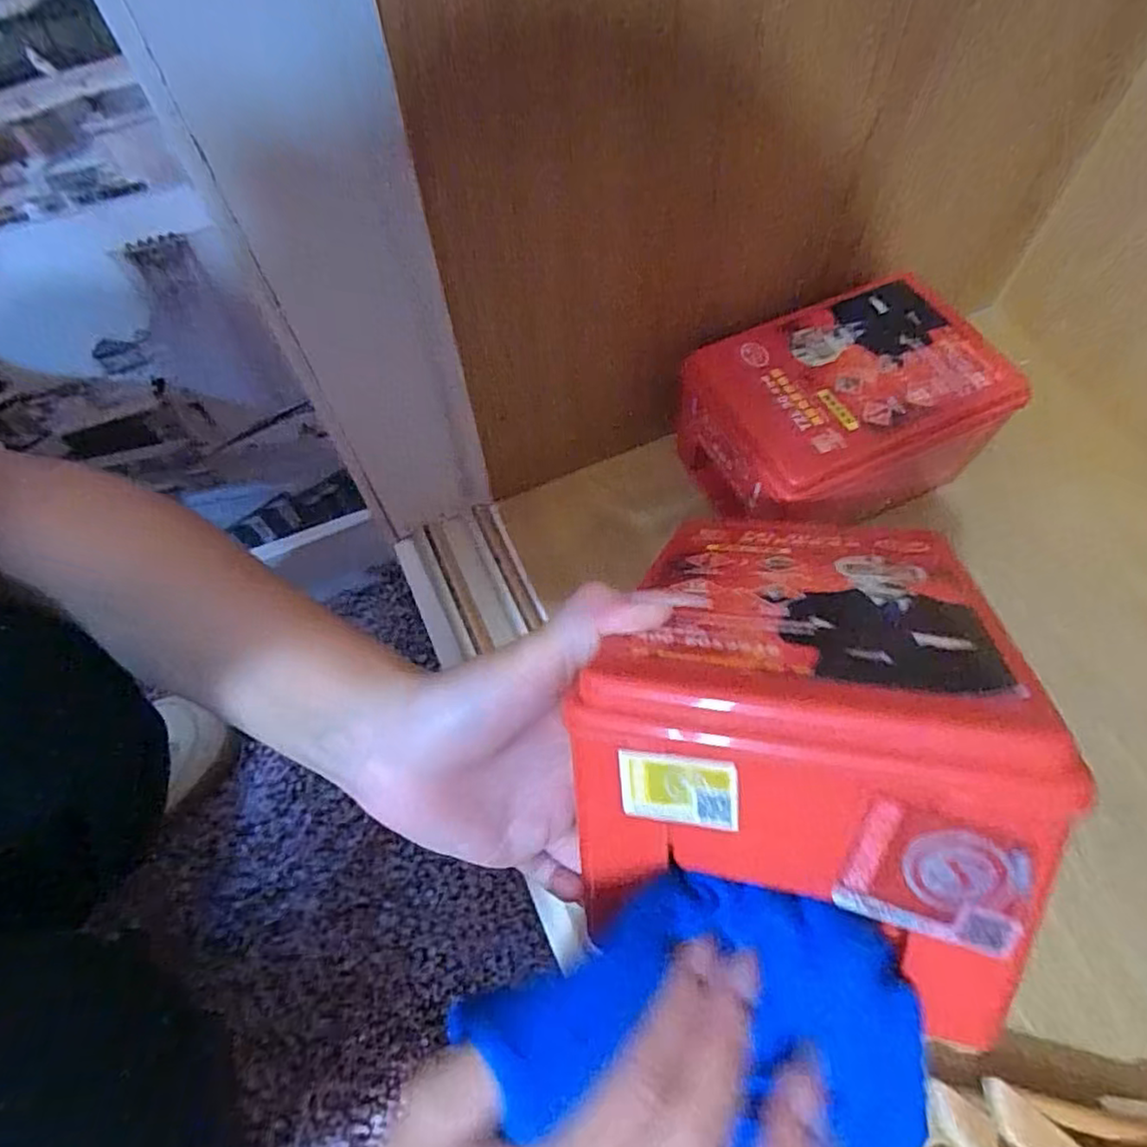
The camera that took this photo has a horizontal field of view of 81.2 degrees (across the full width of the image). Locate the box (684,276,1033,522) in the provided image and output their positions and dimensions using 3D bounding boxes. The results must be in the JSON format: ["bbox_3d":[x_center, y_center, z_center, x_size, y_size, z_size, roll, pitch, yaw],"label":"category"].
[{"bbox_3d":[0.184,-0.106,0.489,0.210,0.114,0.150,-28,64,-11],"label":"box"}]

